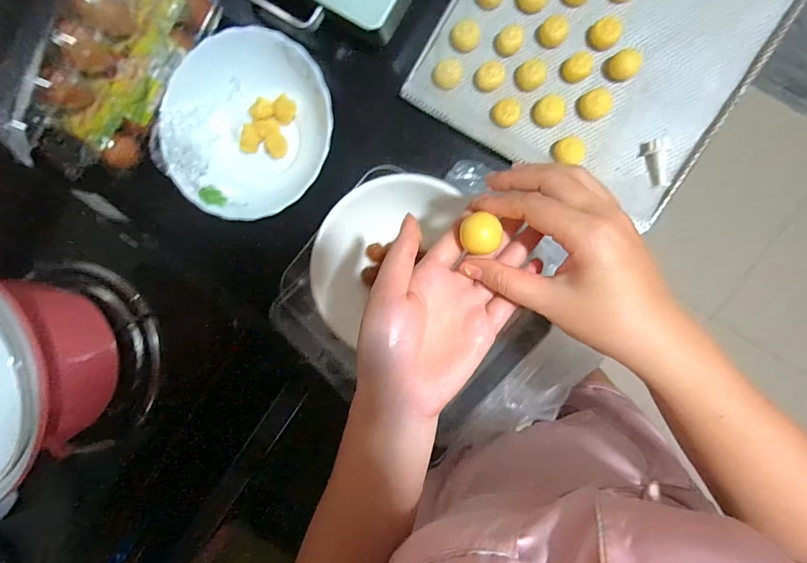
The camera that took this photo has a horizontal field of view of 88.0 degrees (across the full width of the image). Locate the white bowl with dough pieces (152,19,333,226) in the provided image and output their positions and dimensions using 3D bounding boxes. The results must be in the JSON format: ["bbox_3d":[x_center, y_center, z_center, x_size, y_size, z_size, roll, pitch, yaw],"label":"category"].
[{"bbox_3d":[-0.170,-0.171,0.475,0.198,0.061,0.190,0,92,9],"label":"white bowl with dough pieces"}]

